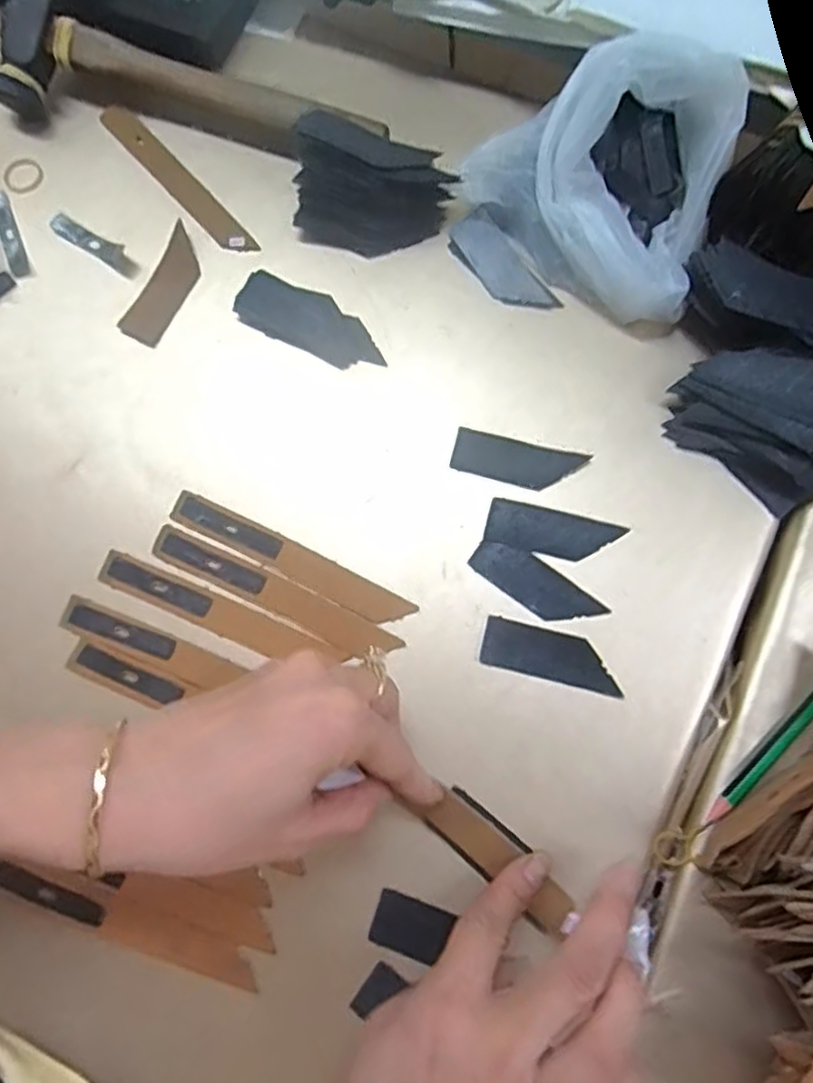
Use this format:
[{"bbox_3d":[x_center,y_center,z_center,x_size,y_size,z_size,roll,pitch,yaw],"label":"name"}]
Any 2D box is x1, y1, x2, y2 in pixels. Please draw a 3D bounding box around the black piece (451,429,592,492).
[{"bbox_3d":[0.055,-0.039,0.338,0.063,0.004,0.023,14,79,5],"label":"black piece"}]

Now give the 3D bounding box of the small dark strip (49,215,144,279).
[{"bbox_3d":[-0.170,-0.163,0.376,0.059,0.007,0.012,33,81,8],"label":"small dark strip"}]

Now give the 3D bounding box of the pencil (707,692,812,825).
[{"bbox_3d":[0.166,0.086,0.303,0.098,0.010,0.007,-44,80,-7],"label":"pencil"}]

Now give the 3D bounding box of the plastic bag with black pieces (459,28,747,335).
[{"bbox_3d":[0.096,-0.183,0.330,0.126,0.077,0.098,30,81,7],"label":"plastic bag with black pieces"}]

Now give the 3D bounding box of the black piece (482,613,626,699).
[{"bbox_3d":[0.067,0.053,0.317,0.063,0.004,0.023,14,79,5],"label":"black piece"}]

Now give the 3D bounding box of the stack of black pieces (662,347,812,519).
[{"bbox_3d":[0.172,-0.061,0.323,0.079,0.035,0.061,37,82,9],"label":"stack of black pieces"}]

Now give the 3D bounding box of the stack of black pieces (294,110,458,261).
[{"bbox_3d":[-0.018,-0.184,0.353,0.078,0.037,0.055,13,79,4],"label":"stack of black pieces"}]

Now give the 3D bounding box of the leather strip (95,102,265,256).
[{"bbox_3d":[-0.127,-0.200,0.381,0.019,0.007,0.121,-40,80,-7],"label":"leather strip"}]

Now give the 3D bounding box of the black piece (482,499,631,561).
[{"bbox_3d":[0.071,-0.004,0.329,0.063,0.004,0.023,13,79,4],"label":"black piece"}]

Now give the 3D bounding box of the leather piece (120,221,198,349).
[{"bbox_3d":[-0.128,-0.136,0.368,0.023,0.006,0.066,24,80,6],"label":"leather piece"}]

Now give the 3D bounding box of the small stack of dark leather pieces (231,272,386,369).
[{"bbox_3d":[-0.050,-0.114,0.357,0.081,0.005,0.032,25,80,6],"label":"small stack of dark leather pieces"}]

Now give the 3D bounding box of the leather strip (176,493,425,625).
[{"bbox_3d":[-0.056,0.008,0.331,0.125,0.004,0.017,26,80,7],"label":"leather strip"}]

